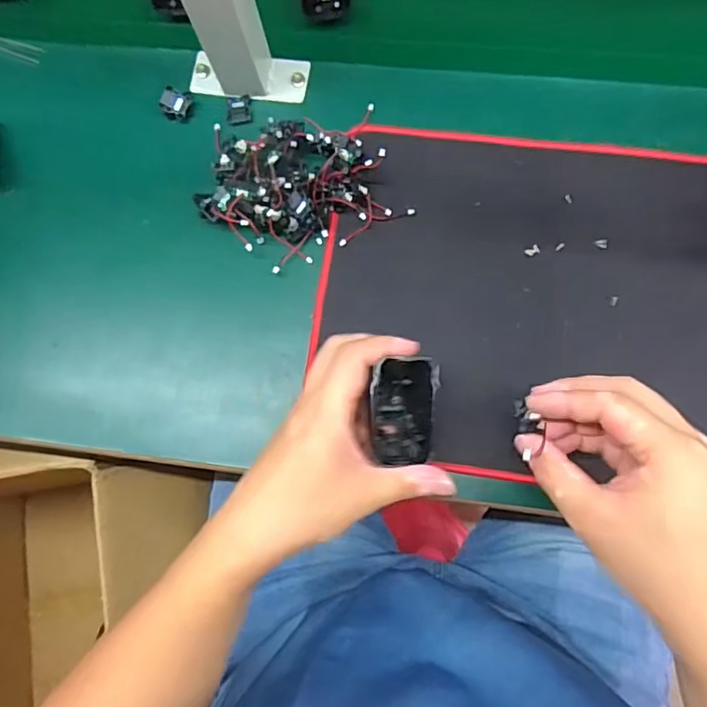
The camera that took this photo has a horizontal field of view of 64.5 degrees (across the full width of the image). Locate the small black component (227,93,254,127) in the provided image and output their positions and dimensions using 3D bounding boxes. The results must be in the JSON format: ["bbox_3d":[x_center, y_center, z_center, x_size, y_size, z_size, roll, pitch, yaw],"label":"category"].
[{"bbox_3d":[-0.096,-0.206,0.472,0.021,0.004,0.023,-10,80,2],"label":"small black component"}]

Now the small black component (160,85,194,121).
[{"bbox_3d":[-0.149,-0.211,0.474,0.024,0.015,0.024,15,82,6],"label":"small black component"}]

